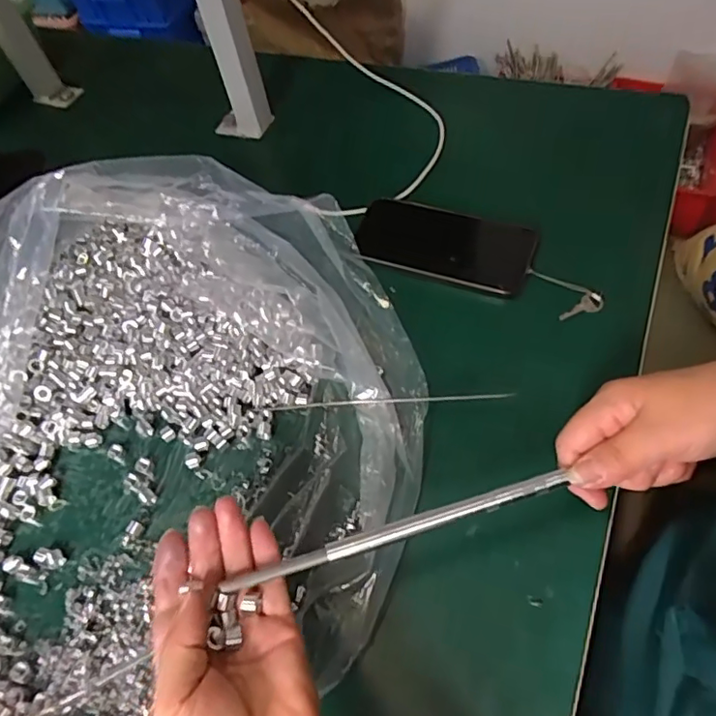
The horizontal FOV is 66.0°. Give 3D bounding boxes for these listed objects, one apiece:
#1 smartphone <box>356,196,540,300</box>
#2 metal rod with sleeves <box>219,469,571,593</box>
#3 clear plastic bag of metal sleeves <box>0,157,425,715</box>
[{"bbox_3d":[0.077,-0.106,0.502,0.157,0.013,0.077,17,63,14],"label":"smartphone"},{"bbox_3d":[0.026,0.100,0.324,0.207,0.006,0.009,-16,60,-7],"label":"metal rod with sleeves"},{"bbox_3d":[-0.178,0.027,0.386,0.439,0.114,0.466,-14,60,-3],"label":"clear plastic bag of metal sleeves"}]

